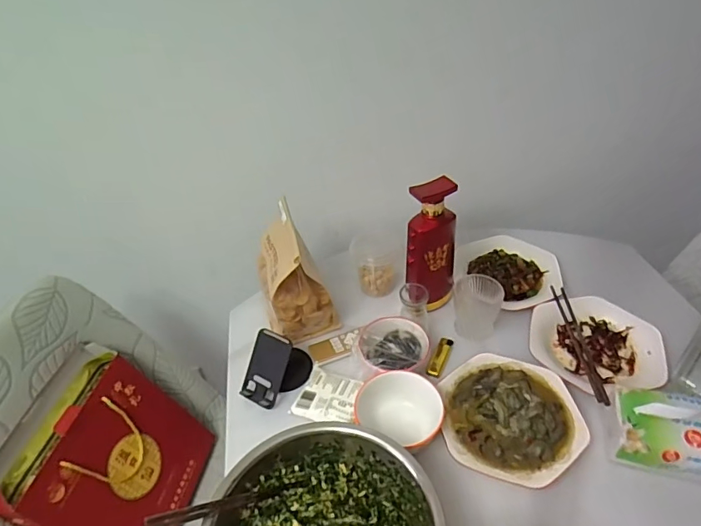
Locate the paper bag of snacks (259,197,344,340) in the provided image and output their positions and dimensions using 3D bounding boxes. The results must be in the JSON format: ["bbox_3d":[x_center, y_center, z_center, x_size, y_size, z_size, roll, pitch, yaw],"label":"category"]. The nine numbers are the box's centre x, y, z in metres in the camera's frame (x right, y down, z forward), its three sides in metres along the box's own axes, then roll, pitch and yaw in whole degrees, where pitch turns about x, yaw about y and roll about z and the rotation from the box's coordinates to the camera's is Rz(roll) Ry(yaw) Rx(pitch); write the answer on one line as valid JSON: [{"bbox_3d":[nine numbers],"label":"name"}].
[{"bbox_3d":[-0.102,0.024,0.825,0.110,0.197,0.134,-23,43,-20],"label":"paper bag of snacks"}]

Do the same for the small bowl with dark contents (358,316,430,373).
[{"bbox_3d":[0.071,0.136,0.777,0.110,0.043,0.111,-5,40,1],"label":"small bowl with dark contents"}]

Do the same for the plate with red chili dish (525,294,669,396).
[{"bbox_3d":[0.402,0.132,0.781,0.198,0.037,0.196,-3,40,3],"label":"plate with red chili dish"}]

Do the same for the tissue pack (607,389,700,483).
[{"bbox_3d":[0.444,0.222,0.622,0.172,0.083,0.095,7,41,14],"label":"tissue pack"}]

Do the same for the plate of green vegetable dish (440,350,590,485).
[{"bbox_3d":[0.233,0.222,0.692,0.189,0.023,0.195,-1,40,5],"label":"plate of green vegetable dish"}]

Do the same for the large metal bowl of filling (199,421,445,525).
[{"bbox_3d":[-0.030,0.325,0.549,0.267,0.098,0.248,10,42,17],"label":"large metal bowl of filling"}]

